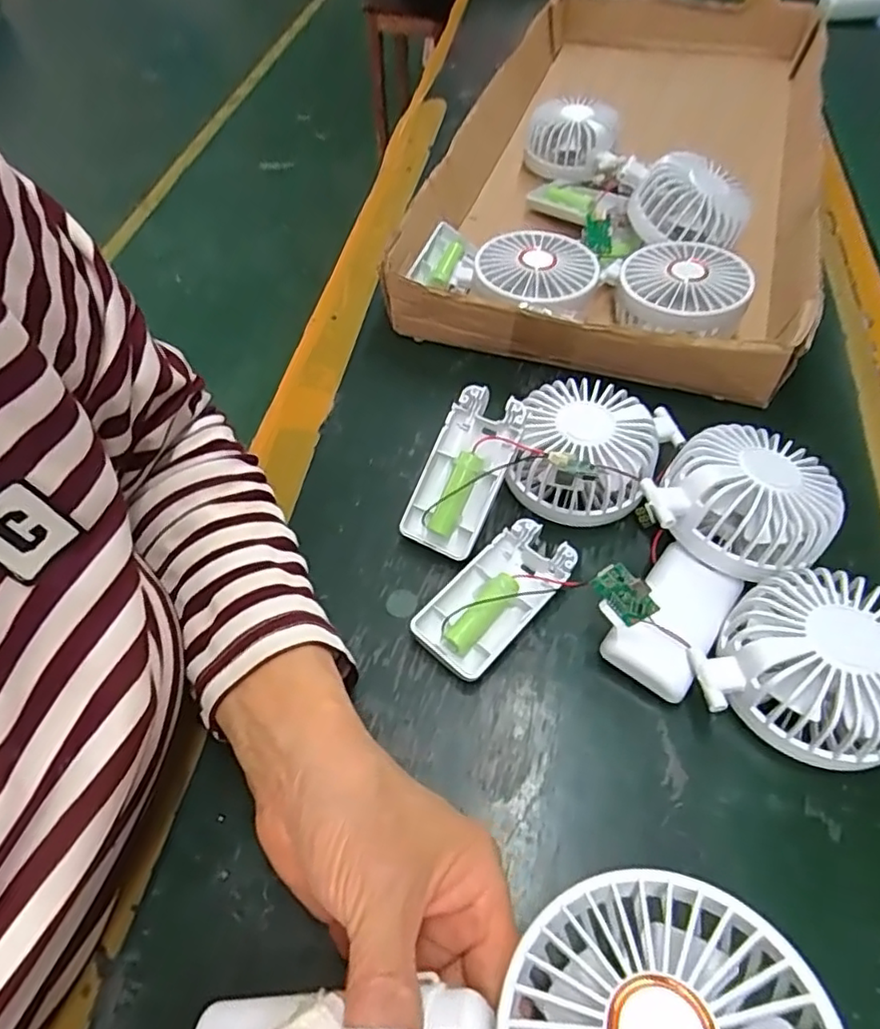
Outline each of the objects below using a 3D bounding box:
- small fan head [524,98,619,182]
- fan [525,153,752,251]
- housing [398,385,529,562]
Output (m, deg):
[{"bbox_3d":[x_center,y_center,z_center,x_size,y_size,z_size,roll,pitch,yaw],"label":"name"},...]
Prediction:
[{"bbox_3d":[0.119,-0.339,0.573,0.081,0.041,0.082,6,55,6],"label":"small fan head"},{"bbox_3d":[0.158,-0.246,0.491,0.152,0.055,0.080,25,58,38],"label":"fan"},{"bbox_3d":[0.014,-0.024,0.361,0.046,0.017,0.093,26,90,20],"label":"housing"}]

